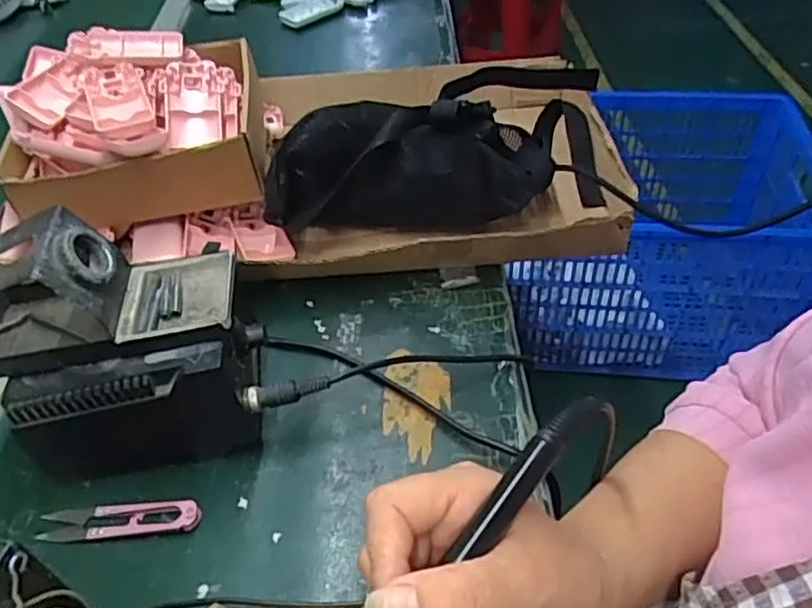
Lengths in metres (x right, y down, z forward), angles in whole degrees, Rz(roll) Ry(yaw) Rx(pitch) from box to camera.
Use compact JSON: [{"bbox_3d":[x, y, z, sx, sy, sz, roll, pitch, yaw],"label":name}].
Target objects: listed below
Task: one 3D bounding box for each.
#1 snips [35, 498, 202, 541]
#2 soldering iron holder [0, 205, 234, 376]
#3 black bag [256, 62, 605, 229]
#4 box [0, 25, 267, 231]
[{"bbox_3d":[-0.187,0.139,0.446,0.103,0.011,0.024,-4,44,0],"label":"snips"},{"bbox_3d":[-0.198,-0.012,0.432,0.162,0.077,0.070,-8,45,-5],"label":"soldering iron holder"},{"bbox_3d":[0.035,-0.154,0.663,0.313,0.108,0.195,-3,44,1],"label":"black bag"},{"bbox_3d":[-0.245,-0.172,0.632,0.205,0.108,0.181,-8,45,-5],"label":"box"}]

